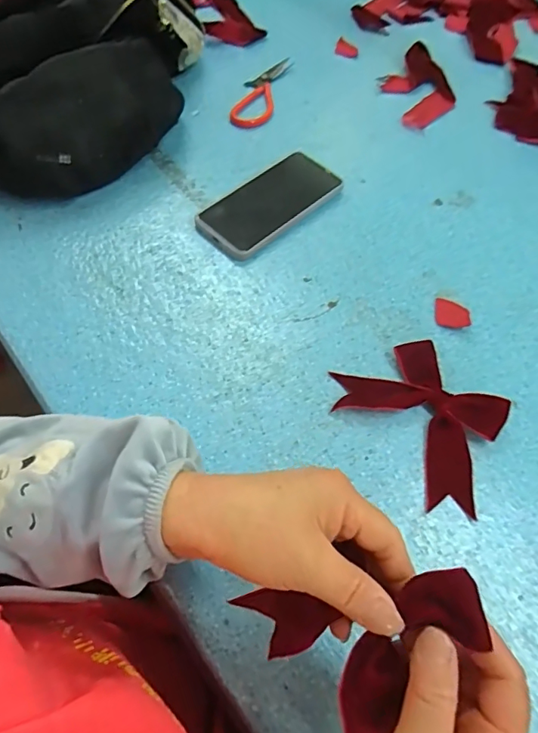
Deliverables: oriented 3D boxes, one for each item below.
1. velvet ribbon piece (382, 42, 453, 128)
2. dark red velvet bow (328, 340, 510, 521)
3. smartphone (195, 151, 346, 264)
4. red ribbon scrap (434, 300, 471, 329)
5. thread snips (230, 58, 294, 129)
[{"bbox_3d":[0.202,-0.386,0.670,0.093,0.017,0.155,-14,62,-10],"label":"velvet ribbon piece"},{"bbox_3d":[0.135,0.041,0.417,0.105,0.021,0.143,-34,67,-20],"label":"dark red velvet bow"},{"bbox_3d":[-0.001,-0.180,0.538,0.162,0.014,0.080,-39,69,-22],"label":"smartphone"},{"bbox_3d":[0.181,-0.051,0.483,0.033,0.004,0.033,10,60,3],"label":"red ribbon scrap"},{"bbox_3d":[-0.010,-0.367,0.649,0.048,0.006,0.155,15,61,5],"label":"thread snips"}]

